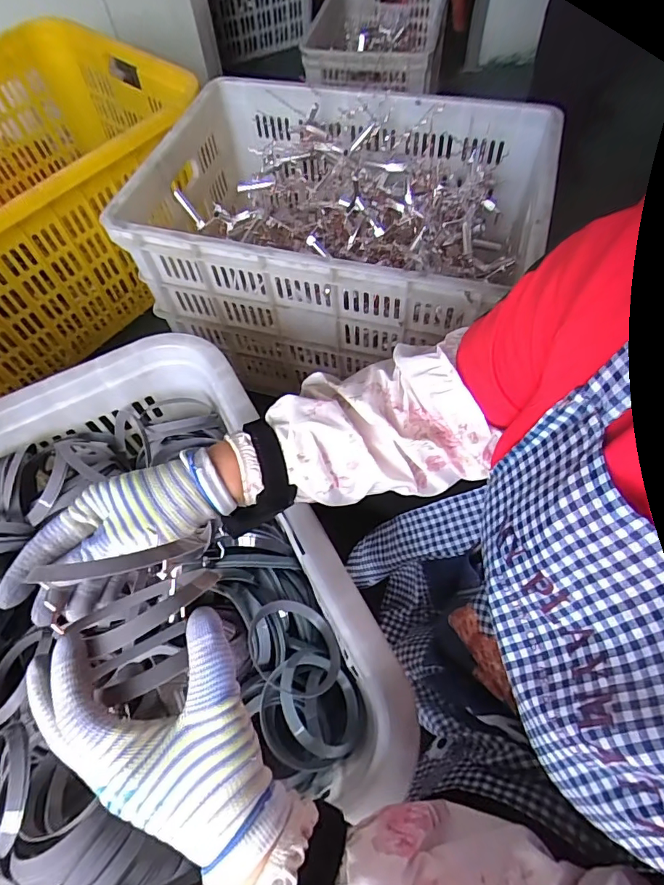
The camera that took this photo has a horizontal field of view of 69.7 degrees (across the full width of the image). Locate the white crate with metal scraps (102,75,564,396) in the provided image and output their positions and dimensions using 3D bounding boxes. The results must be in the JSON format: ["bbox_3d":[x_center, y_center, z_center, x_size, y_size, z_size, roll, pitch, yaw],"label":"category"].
[{"bbox_3d":[0.018,-0.396,0.942,0.671,0.338,0.491,14,63,11],"label":"white crate with metal scraps"}]

